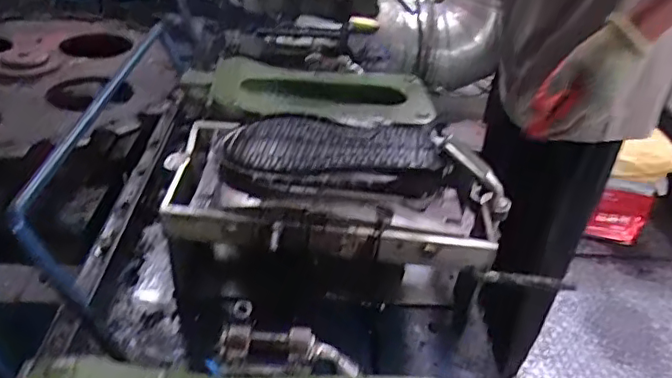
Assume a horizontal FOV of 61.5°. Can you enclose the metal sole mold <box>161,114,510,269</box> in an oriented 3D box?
[{"bbox_3d":[-0.002,-0.004,0.671,0.389,0.096,0.191,5,34,5],"label":"metal sole mold"}]

